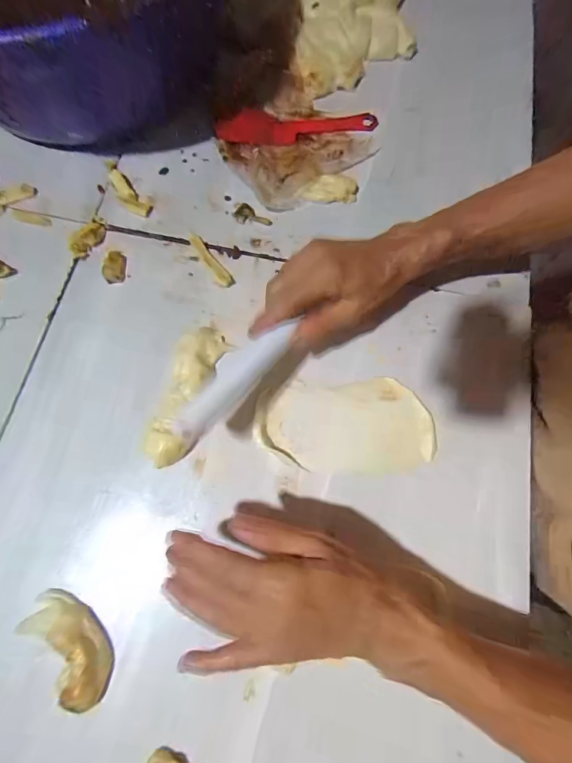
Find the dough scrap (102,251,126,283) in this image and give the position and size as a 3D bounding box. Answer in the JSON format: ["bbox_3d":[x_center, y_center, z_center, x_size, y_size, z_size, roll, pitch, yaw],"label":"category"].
[{"bbox_3d":[-0.185,-0.125,0.386,0.020,0.012,0.039,-4,74,-3],"label":"dough scrap"}]

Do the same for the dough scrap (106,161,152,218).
[{"bbox_3d":[-0.184,-0.217,0.405,0.024,0.013,0.082,-39,79,-12],"label":"dough scrap"}]

